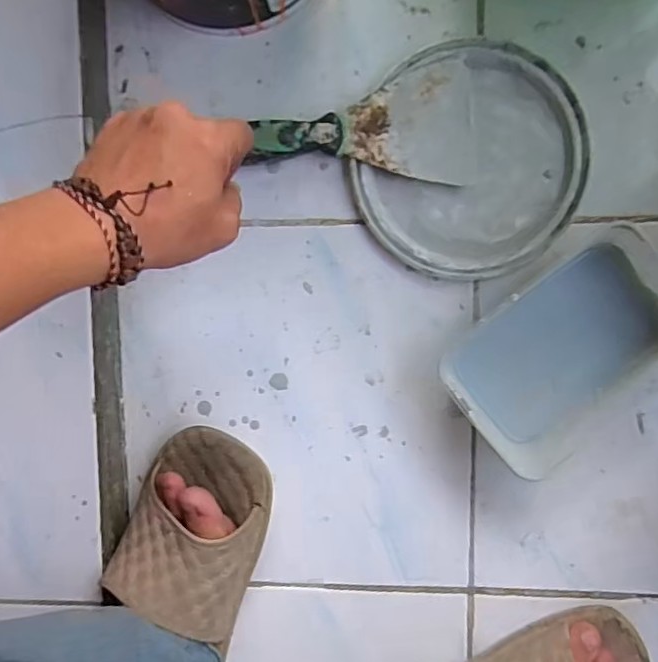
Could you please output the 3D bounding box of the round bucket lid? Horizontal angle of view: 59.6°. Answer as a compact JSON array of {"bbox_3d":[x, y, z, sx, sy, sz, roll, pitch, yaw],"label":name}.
[{"bbox_3d":[0.107,-0.129,0.440,0.171,0.012,0.170,0,93,4],"label":"round bucket lid"}]

